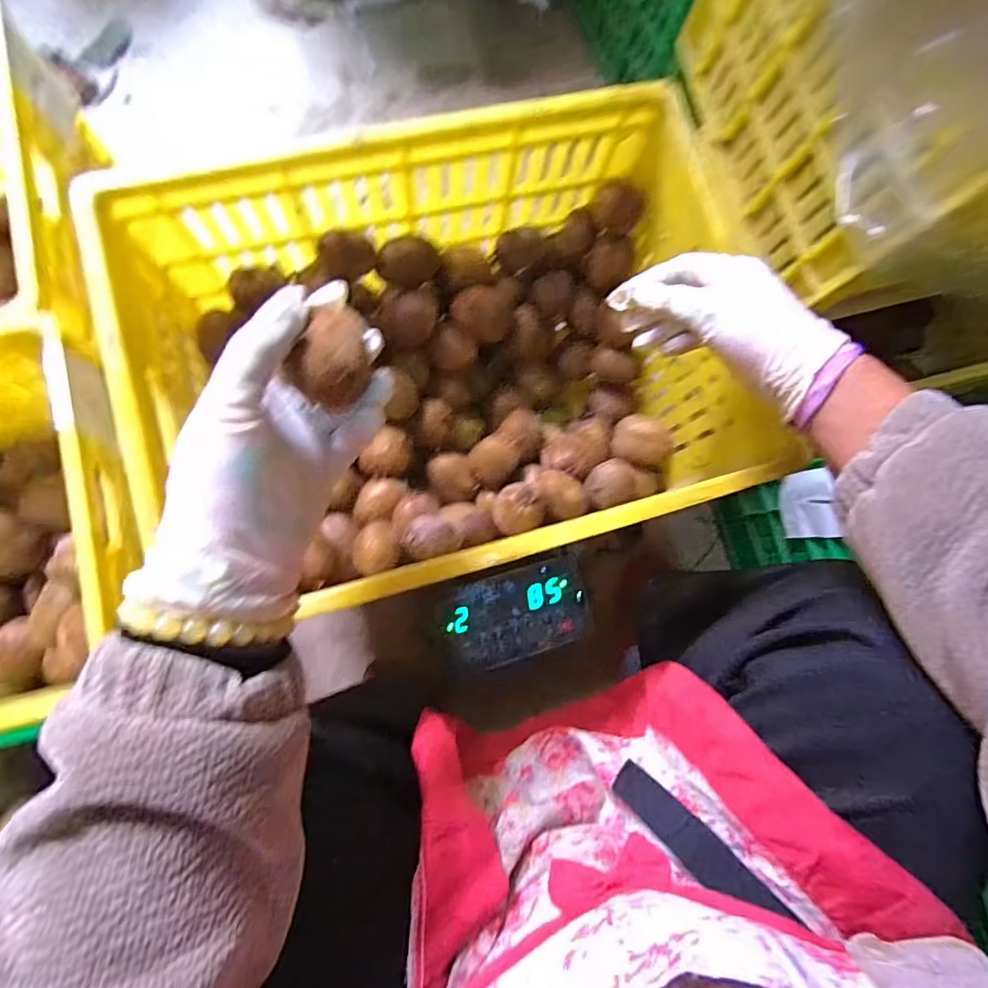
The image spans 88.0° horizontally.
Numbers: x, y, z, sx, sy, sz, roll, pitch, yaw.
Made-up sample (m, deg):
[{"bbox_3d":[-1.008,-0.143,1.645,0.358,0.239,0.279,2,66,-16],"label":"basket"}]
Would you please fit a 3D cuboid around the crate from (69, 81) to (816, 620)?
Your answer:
[{"bbox_3d":[-0.049,-0.110,0.491,0.490,0.235,0.347,-16,83,-7],"label":"crate"}]

